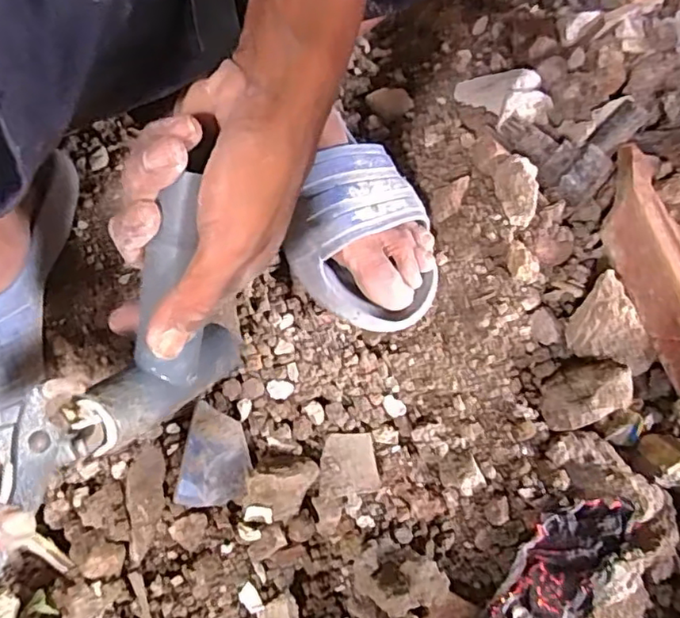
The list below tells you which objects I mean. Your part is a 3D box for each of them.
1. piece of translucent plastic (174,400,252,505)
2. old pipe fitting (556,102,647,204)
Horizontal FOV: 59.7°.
[{"bbox_3d":[-0.078,0.096,0.384,0.044,0.004,0.061,16,79,-28],"label":"piece of translucent plastic"},{"bbox_3d":[0.191,-0.115,0.430,0.025,0.017,0.083,36,89,19],"label":"old pipe fitting"}]

